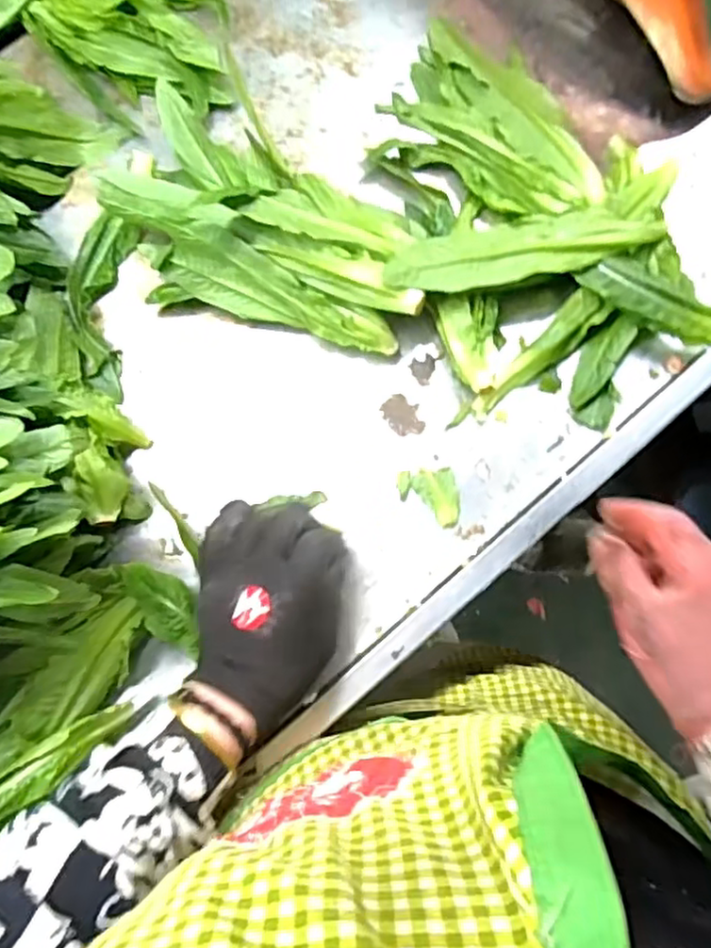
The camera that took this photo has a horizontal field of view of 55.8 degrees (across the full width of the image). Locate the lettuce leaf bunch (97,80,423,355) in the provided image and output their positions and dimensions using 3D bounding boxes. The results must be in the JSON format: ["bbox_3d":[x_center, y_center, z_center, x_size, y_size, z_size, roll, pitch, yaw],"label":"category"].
[{"bbox_3d":[-0.066,-0.188,0.510,0.233,0.061,0.143,13,83,4],"label":"lettuce leaf bunch"}]

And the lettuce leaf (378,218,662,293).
[{"bbox_3d":[0.125,-0.165,0.493,0.205,0.021,0.046,-7,82,1],"label":"lettuce leaf"}]

